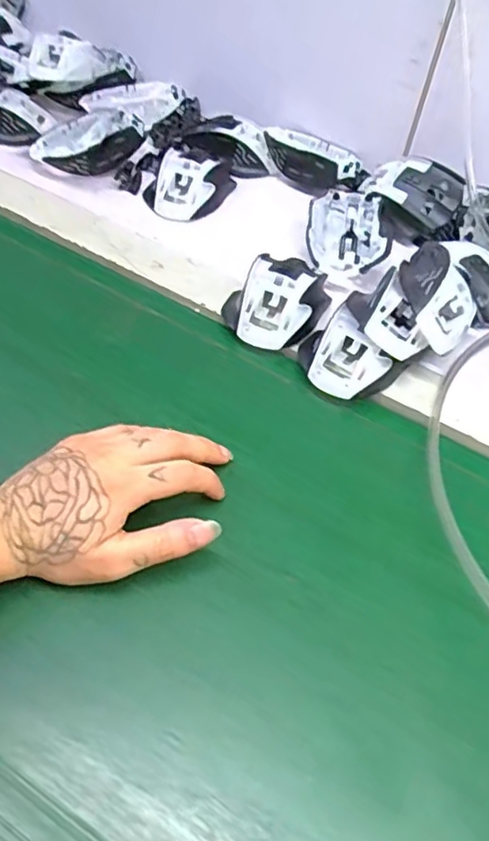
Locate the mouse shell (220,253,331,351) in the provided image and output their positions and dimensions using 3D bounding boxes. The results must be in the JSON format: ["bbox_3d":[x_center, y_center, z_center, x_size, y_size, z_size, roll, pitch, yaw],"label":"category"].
[{"bbox_3d":[0.028,-0.105,0.516,0.075,0.035,0.108,28,52,15],"label":"mouse shell"}]

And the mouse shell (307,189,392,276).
[{"bbox_3d":[0.095,-0.174,0.577,0.070,0.027,0.108,8,52,1],"label":"mouse shell"}]

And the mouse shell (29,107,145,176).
[{"bbox_3d":[-0.162,-0.289,0.643,0.116,0.037,0.080,-18,55,-21],"label":"mouse shell"}]

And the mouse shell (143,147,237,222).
[{"bbox_3d":[-0.058,-0.238,0.620,0.071,0.030,0.083,20,51,8],"label":"mouse shell"}]

